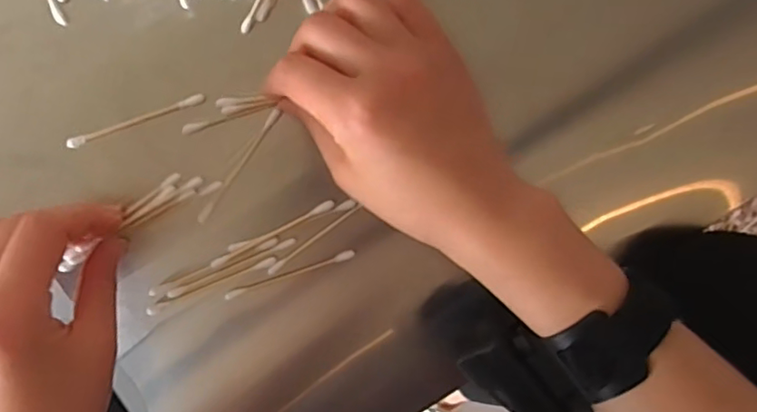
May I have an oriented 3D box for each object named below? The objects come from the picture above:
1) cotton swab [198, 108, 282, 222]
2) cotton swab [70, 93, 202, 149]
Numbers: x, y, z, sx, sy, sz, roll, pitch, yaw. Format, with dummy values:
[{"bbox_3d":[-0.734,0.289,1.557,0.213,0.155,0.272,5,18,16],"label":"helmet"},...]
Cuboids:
[{"bbox_3d":[-0.074,-0.022,0.307,0.005,0.004,0.071,35,89,-8],"label":"cotton swab"},{"bbox_3d":[-0.125,-0.044,0.297,0.072,0.004,0.006,-21,97,-5],"label":"cotton swab"}]

